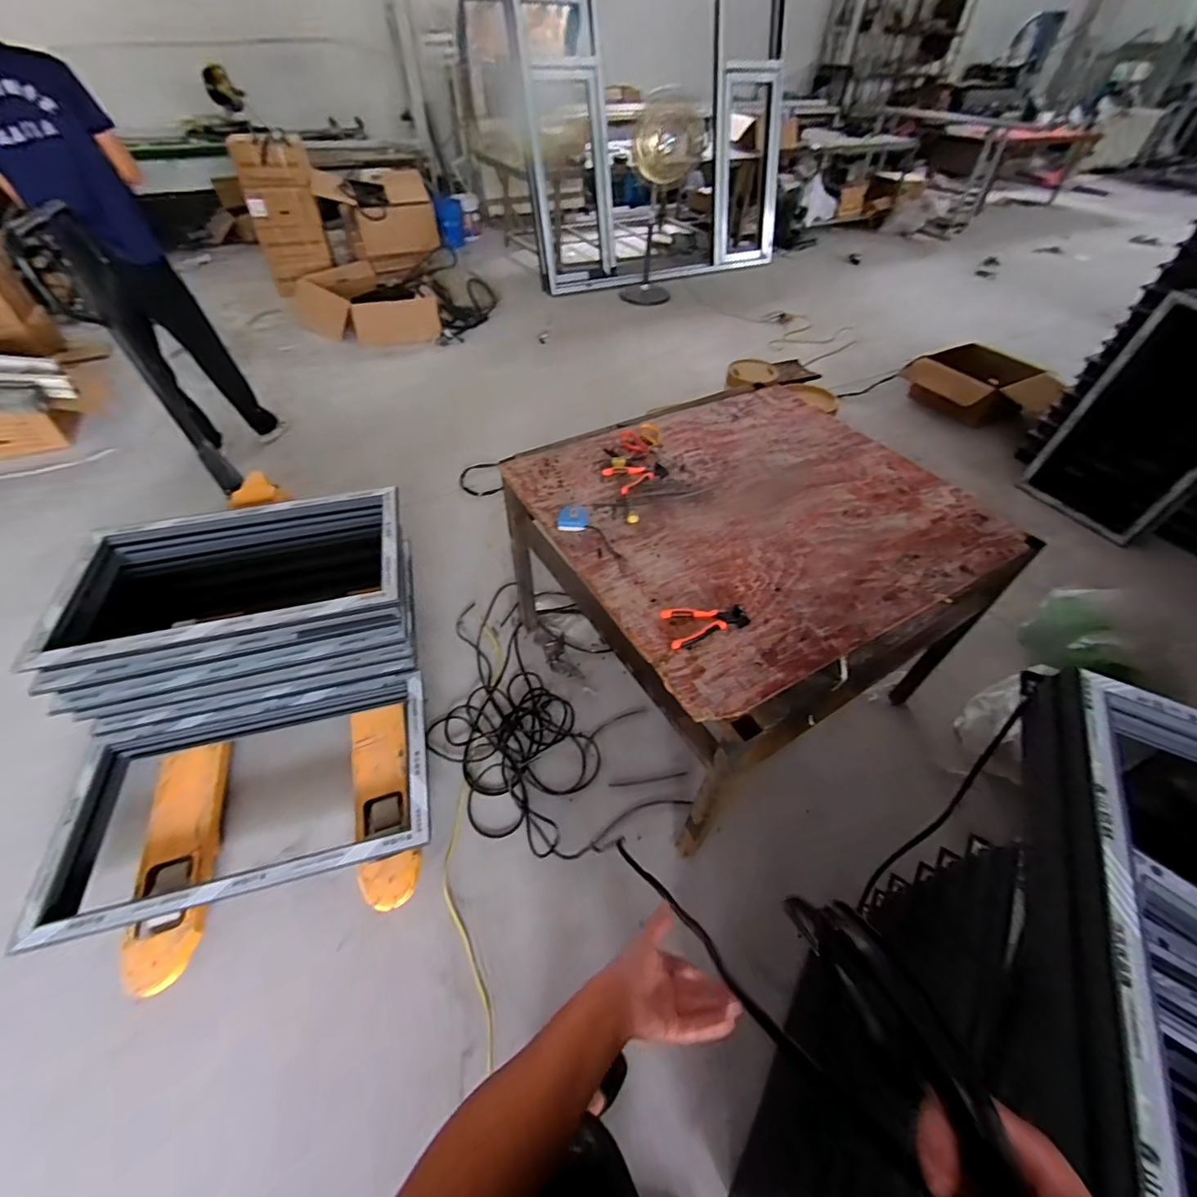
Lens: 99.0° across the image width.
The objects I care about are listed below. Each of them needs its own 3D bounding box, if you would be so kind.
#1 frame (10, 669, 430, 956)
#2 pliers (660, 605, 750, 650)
[{"bbox_3d":[-0.928,0.529,1.409,0.889,0.119,0.559,-11,42,-11],"label":"frame"},{"bbox_3d":[0.216,0.049,1.015,0.167,0.031,0.098,-4,48,-7],"label":"pliers"}]

